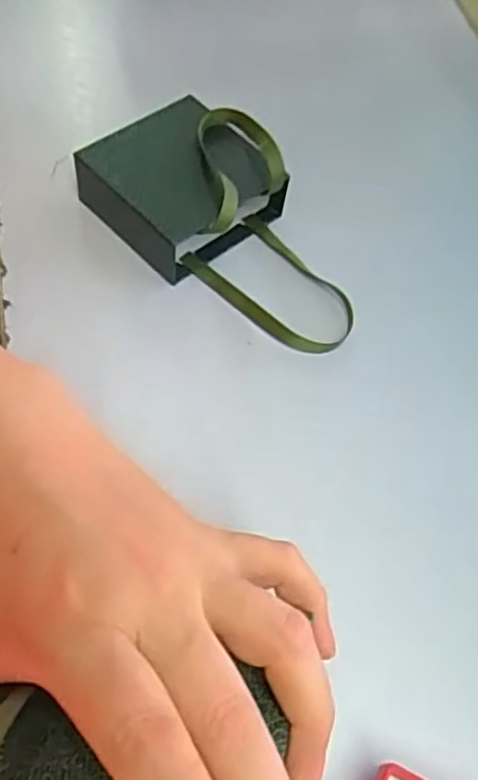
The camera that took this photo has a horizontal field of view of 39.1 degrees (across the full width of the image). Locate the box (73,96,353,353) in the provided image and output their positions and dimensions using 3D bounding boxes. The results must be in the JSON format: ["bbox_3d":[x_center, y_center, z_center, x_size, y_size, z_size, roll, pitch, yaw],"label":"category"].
[{"bbox_3d":[-0.004,-0.094,0.390,0.092,0.057,0.170,-40,68,-21],"label":"box"}]

